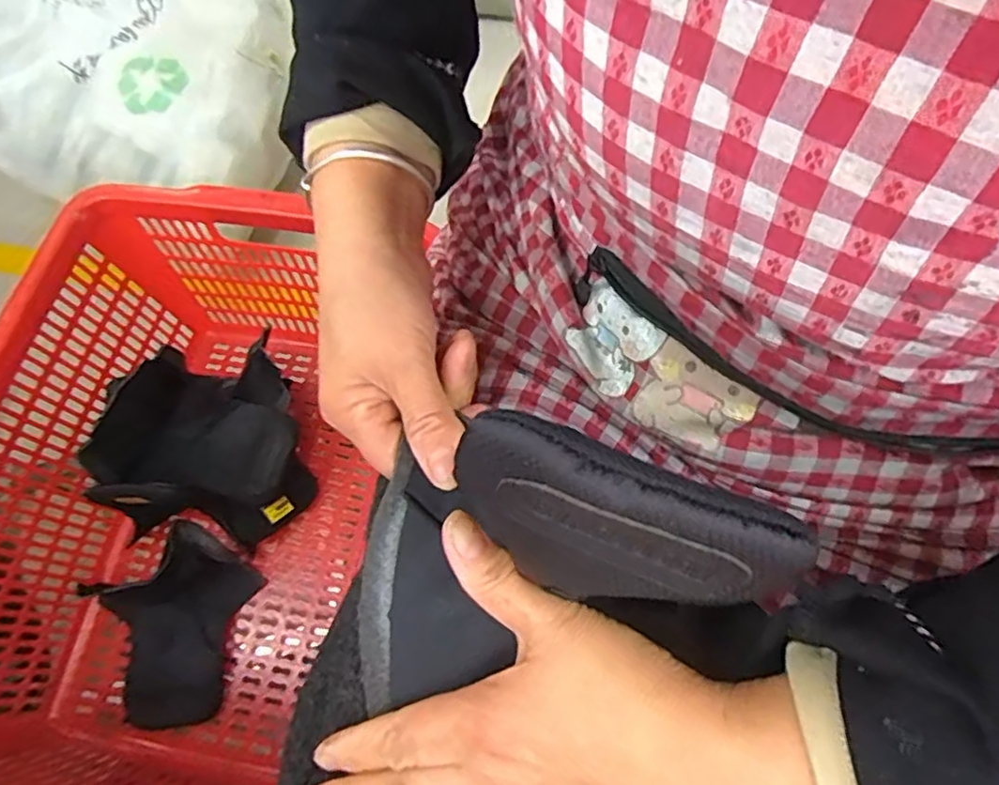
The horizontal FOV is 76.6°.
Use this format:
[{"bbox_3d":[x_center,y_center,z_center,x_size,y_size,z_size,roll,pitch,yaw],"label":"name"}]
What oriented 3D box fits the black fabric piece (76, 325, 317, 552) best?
[{"bbox_3d":[-0.303,0.055,0.683,0.157,0.190,0.211,32,73,14],"label":"black fabric piece"}]

